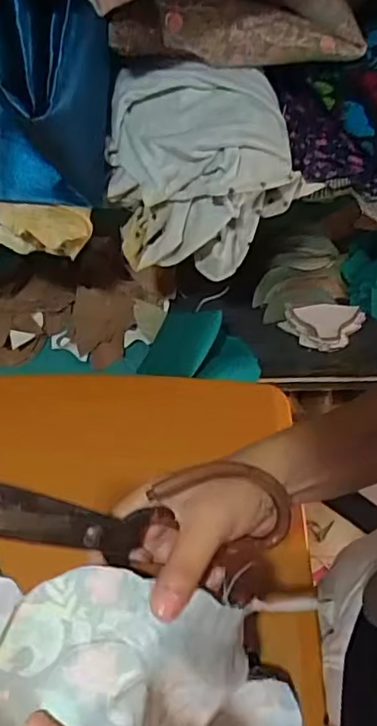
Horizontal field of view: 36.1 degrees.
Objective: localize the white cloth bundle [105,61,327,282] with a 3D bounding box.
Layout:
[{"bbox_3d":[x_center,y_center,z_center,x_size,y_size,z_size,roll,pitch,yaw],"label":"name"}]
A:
[{"bbox_3d":[0.020,-0.204,0.614,0.202,0.162,0.131,-1,56,1],"label":"white cloth bundle"}]

